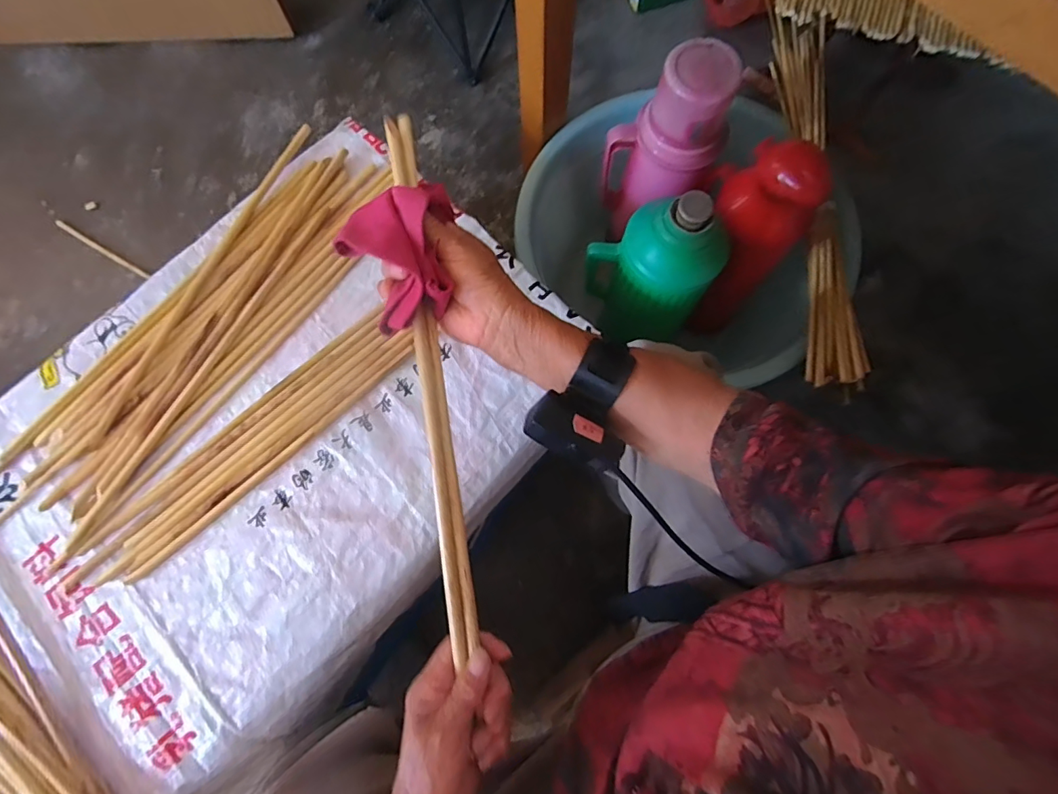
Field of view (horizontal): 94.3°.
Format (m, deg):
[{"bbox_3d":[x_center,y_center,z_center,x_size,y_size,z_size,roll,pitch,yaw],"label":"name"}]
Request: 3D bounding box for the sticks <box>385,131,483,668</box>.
[{"bbox_3d":[-0.072,-0.013,0.361,0.020,0.013,0.393,-8,87,-2],"label":"sticks"}]

